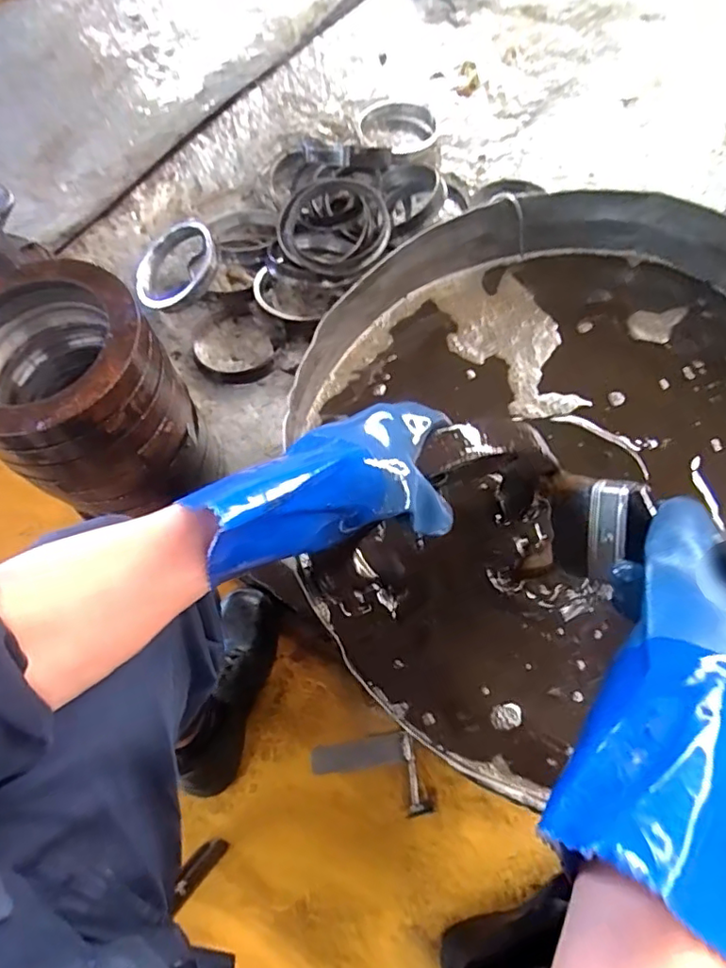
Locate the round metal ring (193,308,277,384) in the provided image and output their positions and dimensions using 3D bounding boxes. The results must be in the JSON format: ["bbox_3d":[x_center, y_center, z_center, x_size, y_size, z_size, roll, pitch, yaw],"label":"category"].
[{"bbox_3d":[-0.233,-0.242,1.024,0.136,0.026,0.153,-10,65,0],"label":"round metal ring"}]

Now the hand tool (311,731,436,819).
[{"bbox_3d":[0.009,0.387,0.745,0.144,0.012,0.100,-10,65,-1],"label":"hand tool"}]

